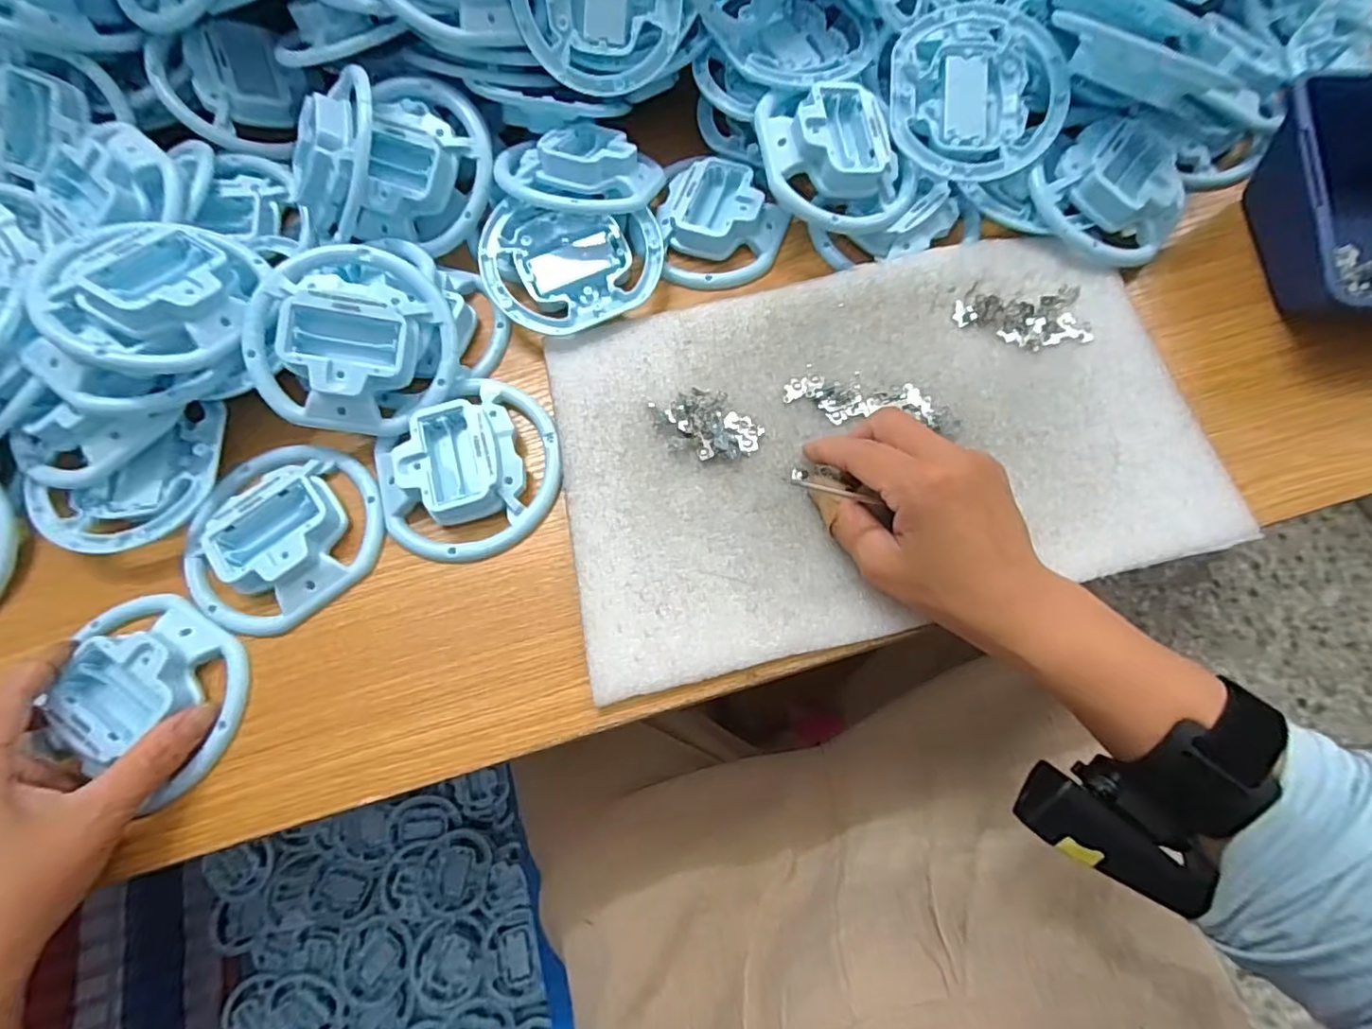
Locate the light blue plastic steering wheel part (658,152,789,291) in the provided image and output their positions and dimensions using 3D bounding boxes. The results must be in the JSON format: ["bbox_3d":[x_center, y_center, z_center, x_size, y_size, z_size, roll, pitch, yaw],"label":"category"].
[{"bbox_3d":[0.023,-0.184,0.383,0.077,0.018,0.085,-5,71,0],"label":"light blue plastic steering wheel part"}]

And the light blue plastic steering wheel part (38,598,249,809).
[{"bbox_3d":[-0.263,0.083,0.297,0.096,0.023,0.078,23,78,7],"label":"light blue plastic steering wheel part"}]

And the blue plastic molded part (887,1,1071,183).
[{"bbox_3d":[0.169,-0.250,0.360,0.102,0.019,0.103,-37,74,-11],"label":"blue plastic molded part"}]

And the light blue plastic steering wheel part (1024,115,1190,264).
[{"bbox_3d":[0.251,-0.189,0.355,0.081,0.023,0.078,-38,78,-8],"label":"light blue plastic steering wheel part"}]

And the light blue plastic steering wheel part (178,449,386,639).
[{"bbox_3d":[-0.217,0.007,0.320,0.099,0.017,0.099,-1,71,1],"label":"light blue plastic steering wheel part"}]

